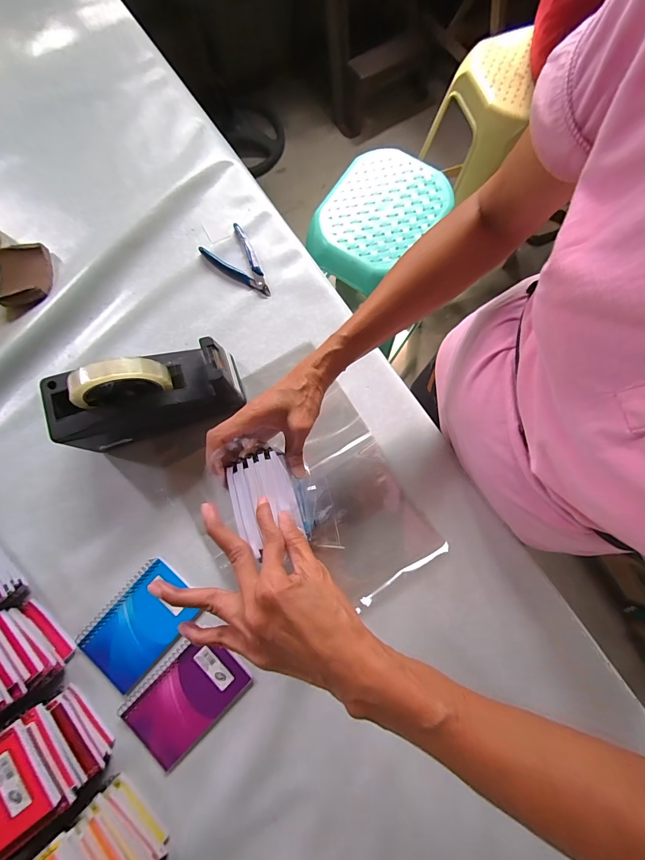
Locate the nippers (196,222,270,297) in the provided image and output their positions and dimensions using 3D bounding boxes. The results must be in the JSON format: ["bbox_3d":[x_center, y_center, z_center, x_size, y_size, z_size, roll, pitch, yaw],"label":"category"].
[{"bbox_3d":[-0.117,-0.242,0.513,0.066,0.016,0.117,-40,81,-8],"label":"nippers"}]

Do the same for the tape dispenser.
[{"bbox_3d":[-0.203,-0.043,0.413,0.204,0.128,0.076,-17,78,-4],"label":"tape dispenser"}]

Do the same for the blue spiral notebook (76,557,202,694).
[{"bbox_3d":[-0.218,0.231,0.424,0.088,0.008,0.134,41,81,8],"label":"blue spiral notebook"}]

